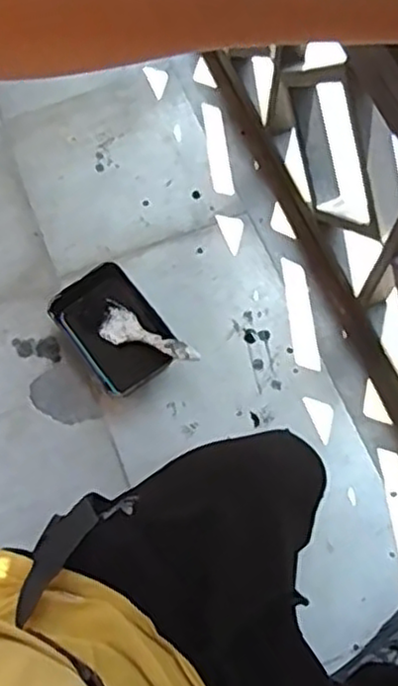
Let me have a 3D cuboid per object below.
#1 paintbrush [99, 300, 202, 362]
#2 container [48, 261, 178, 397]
[{"bbox_3d":[-0.071,-0.007,0.916,0.152,0.019,0.051,25,71,30],"label":"paintbrush"},{"bbox_3d":[-0.109,-0.015,0.929,0.116,0.048,0.167,-37,72,-12],"label":"container"}]

